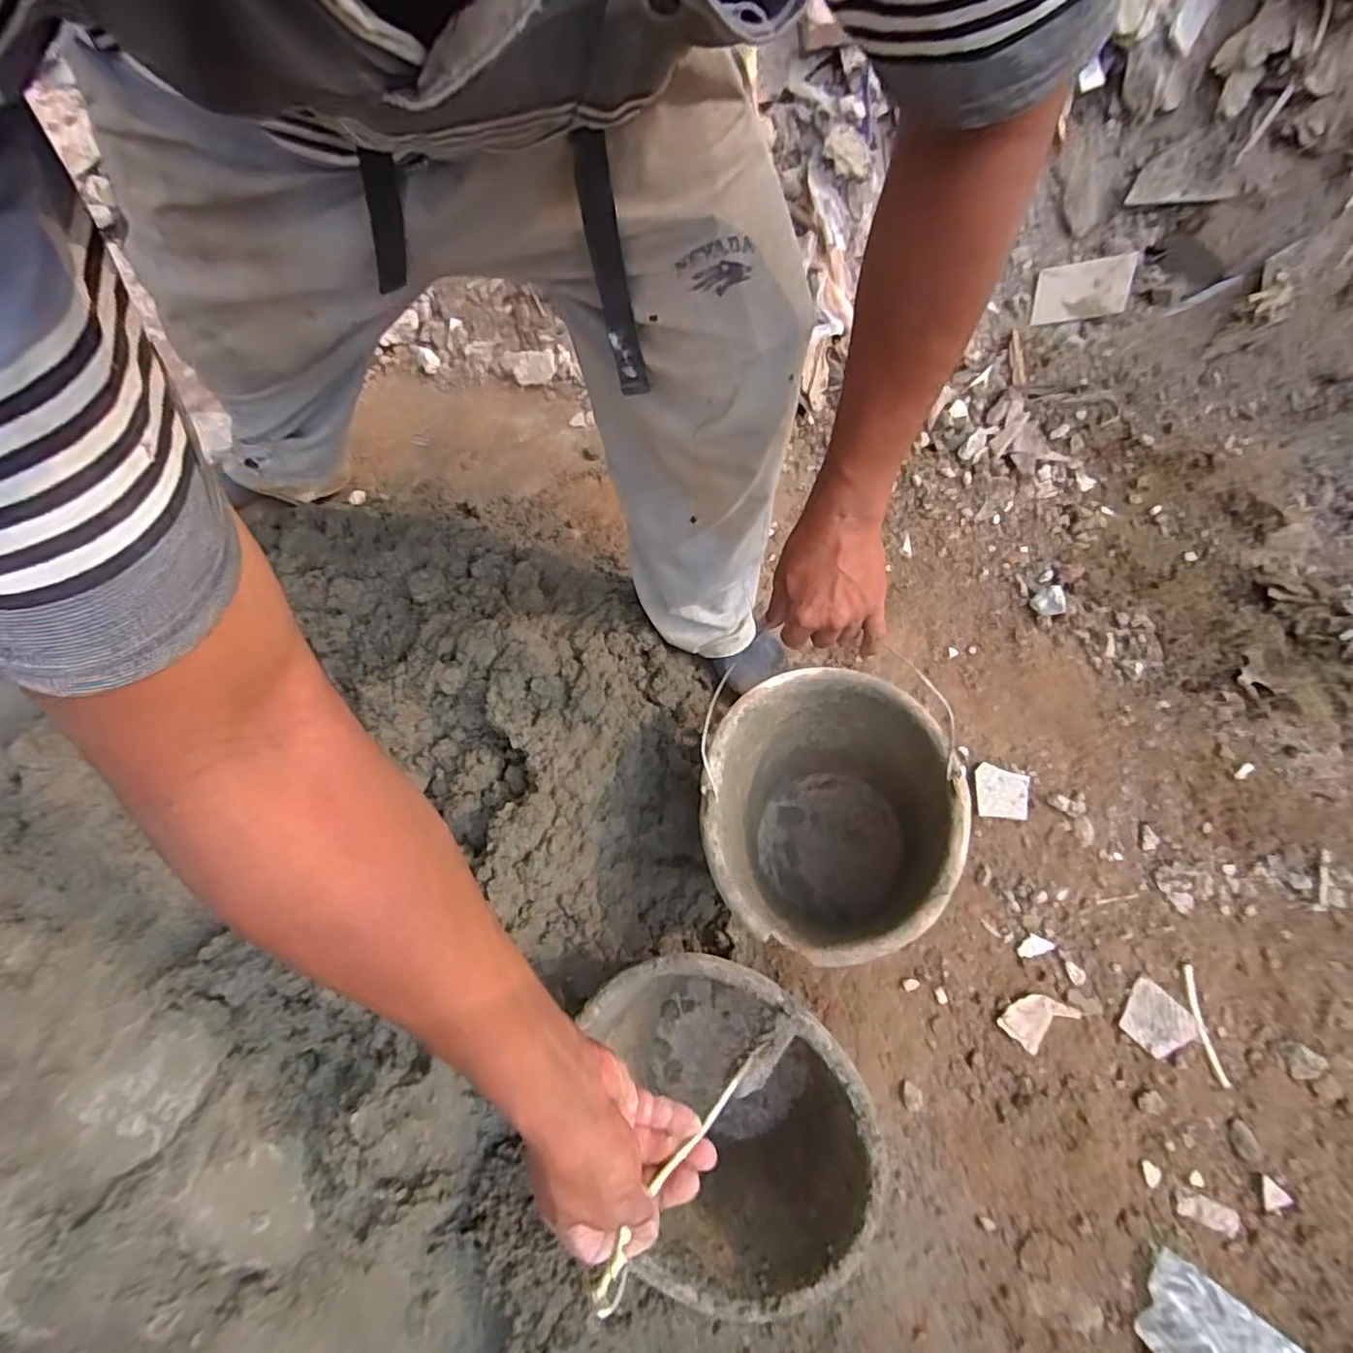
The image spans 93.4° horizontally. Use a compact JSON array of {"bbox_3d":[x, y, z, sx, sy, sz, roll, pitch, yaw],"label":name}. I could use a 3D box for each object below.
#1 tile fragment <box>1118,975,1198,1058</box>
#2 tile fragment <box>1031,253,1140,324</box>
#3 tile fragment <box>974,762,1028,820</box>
[{"bbox_3d":[0.553,0.396,0.731,0.079,0.006,0.065,38,76,12],"label":"tile fragment"},{"bbox_3d":[0.676,-0.643,1.062,0.141,0.016,0.087,4,104,26],"label":"tile fragment"},{"bbox_3d":[0.413,0.145,0.807,0.062,0.014,0.064,9,72,3],"label":"tile fragment"}]

